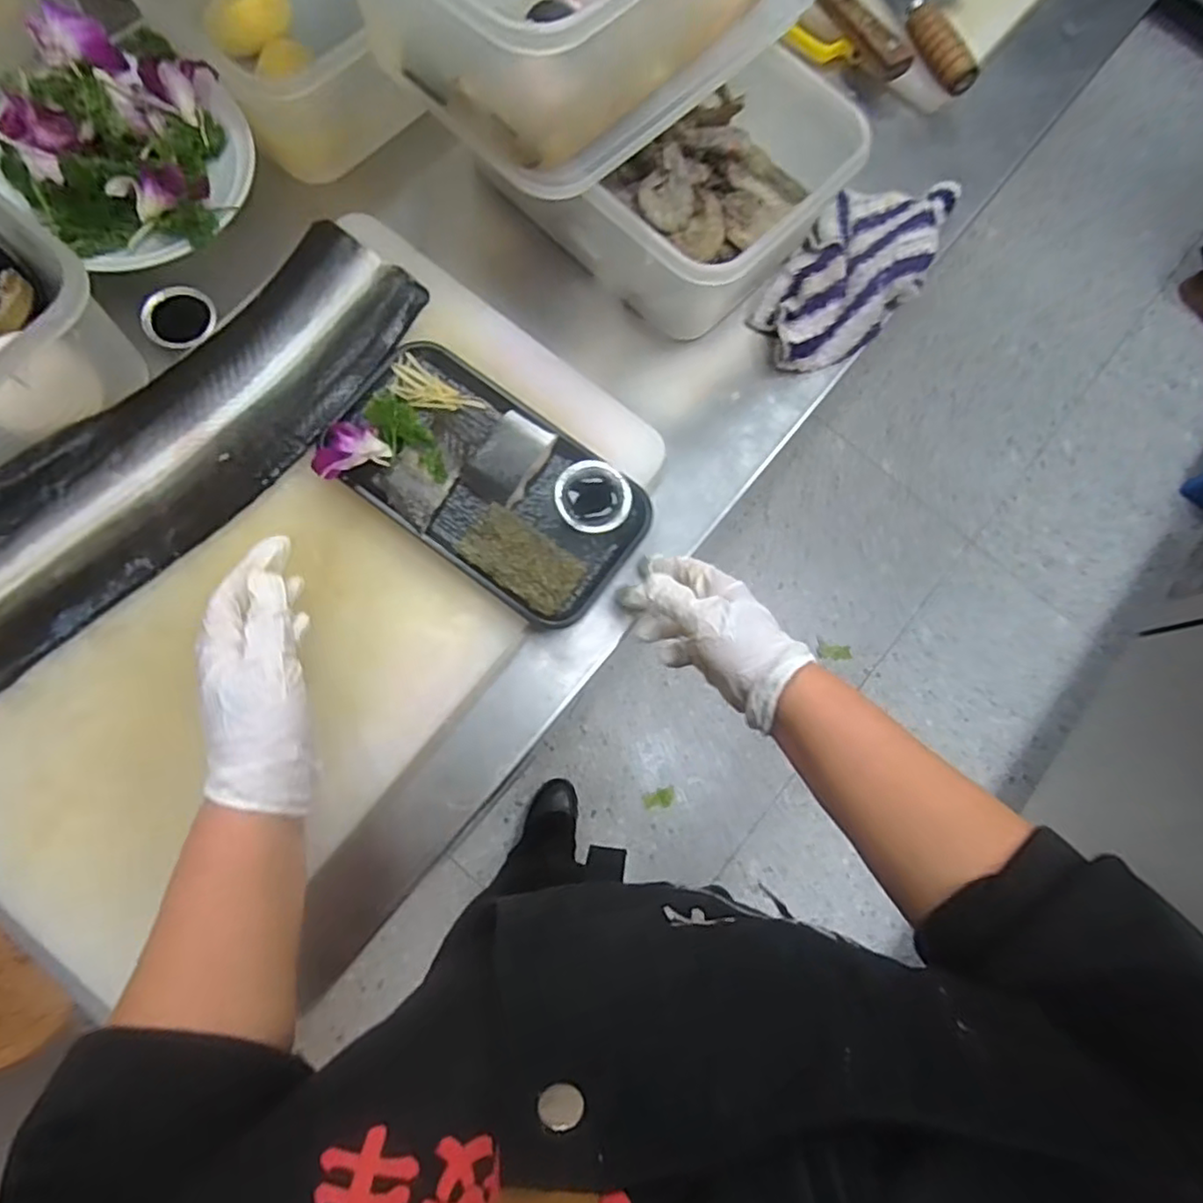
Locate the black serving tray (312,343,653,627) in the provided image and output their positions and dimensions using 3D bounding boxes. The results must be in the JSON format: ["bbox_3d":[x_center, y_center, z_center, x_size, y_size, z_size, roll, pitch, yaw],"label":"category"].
[{"bbox_3d":[-0.084,-0.091,0.488,0.234,0.027,0.130,34,75,3],"label":"black serving tray"}]

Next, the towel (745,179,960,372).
[{"bbox_3d":[0.230,-0.302,0.594,0.106,0.038,0.238,36,76,8],"label":"towel"}]

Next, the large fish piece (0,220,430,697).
[{"bbox_3d":[-0.337,-0.085,0.472,0.128,0.031,0.511,40,76,9],"label":"large fish piece"}]

